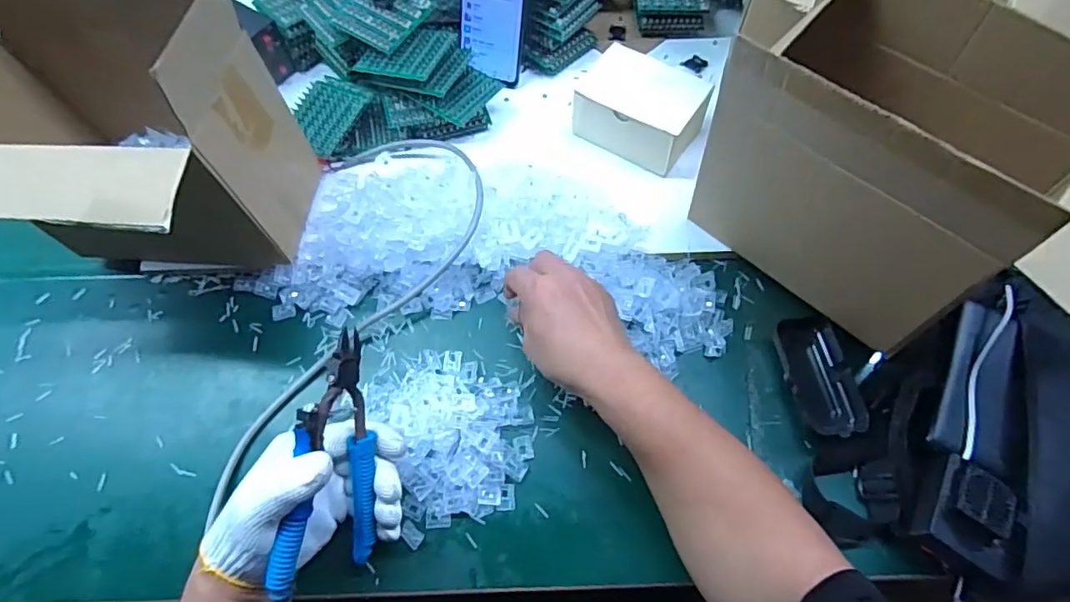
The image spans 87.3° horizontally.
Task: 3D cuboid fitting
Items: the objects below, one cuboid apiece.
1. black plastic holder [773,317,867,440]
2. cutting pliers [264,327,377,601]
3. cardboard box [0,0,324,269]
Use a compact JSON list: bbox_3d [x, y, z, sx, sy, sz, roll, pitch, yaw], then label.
[{"bbox_3d":[0.251,0.066,0.501,0.052,0.028,0.109,-10,64,-5],"label":"black plastic holder"},{"bbox_3d":[-0.148,0.123,0.411,0.020,0.079,0.193,9,92,39],"label":"cutting pliers"},{"bbox_3d":[-0.352,-0.133,0.493,0.233,0.229,0.227,4,64,2],"label":"cardboard box"}]

